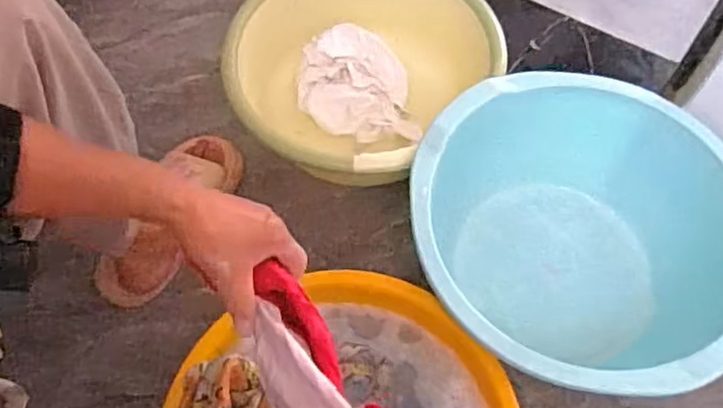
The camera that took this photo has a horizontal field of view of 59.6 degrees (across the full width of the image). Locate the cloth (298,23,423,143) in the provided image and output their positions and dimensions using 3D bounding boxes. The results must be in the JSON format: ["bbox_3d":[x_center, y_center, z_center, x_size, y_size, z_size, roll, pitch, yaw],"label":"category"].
[{"bbox_3d":[0.002,-0.178,0.938,0.176,0.111,0.125,10,63,4],"label":"cloth"}]

